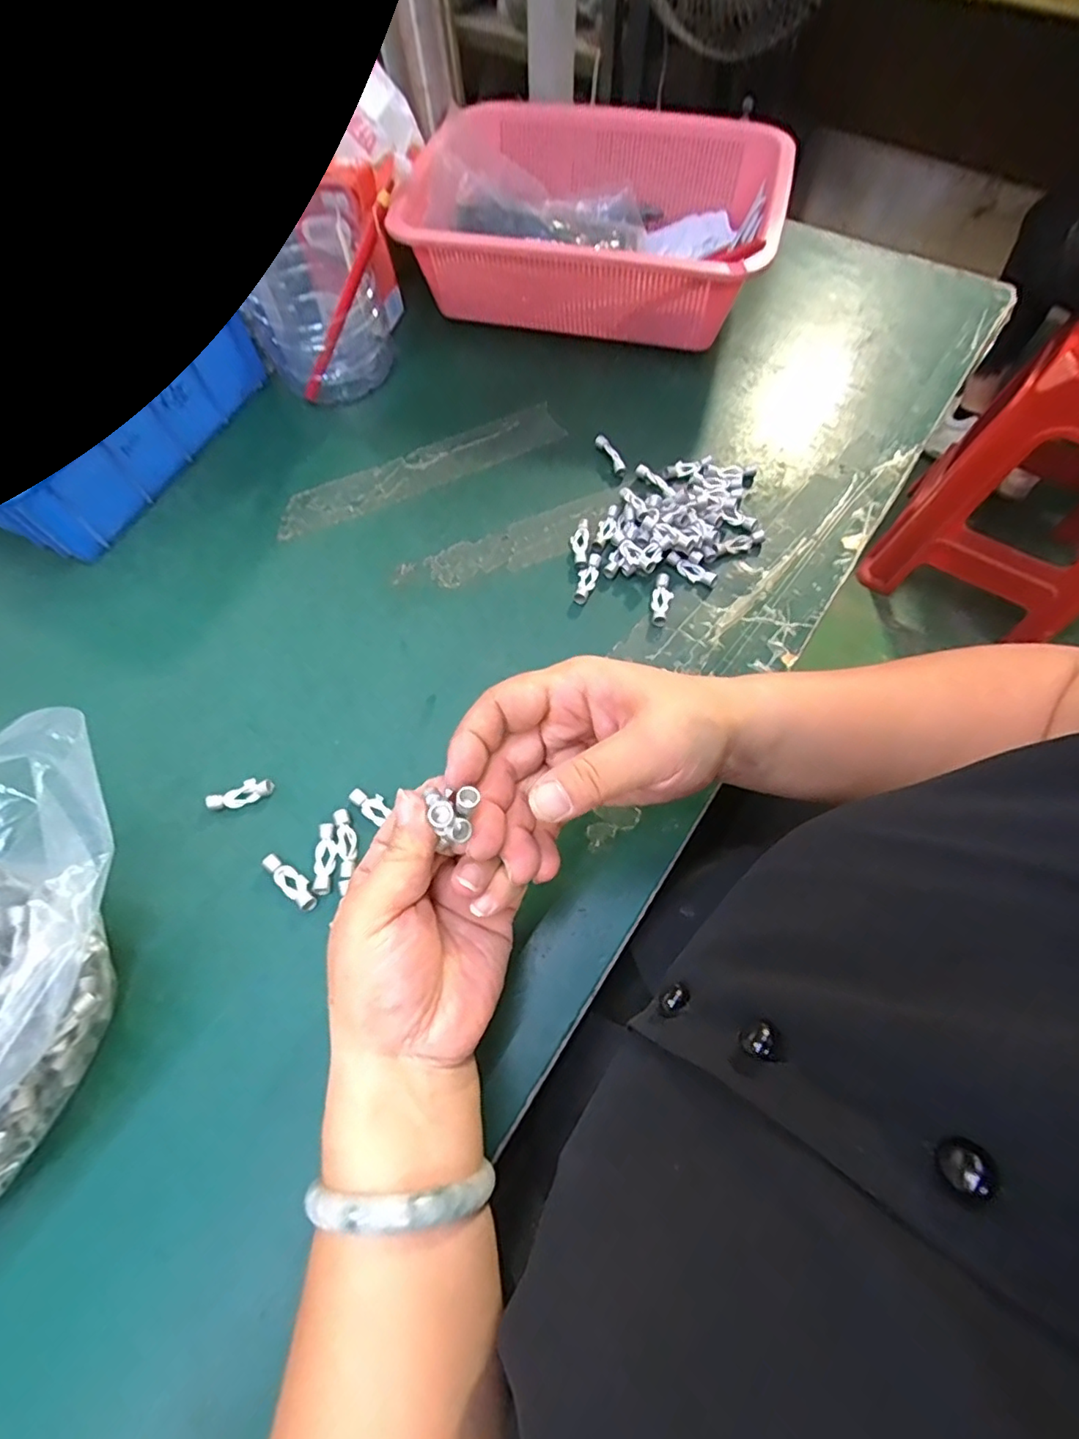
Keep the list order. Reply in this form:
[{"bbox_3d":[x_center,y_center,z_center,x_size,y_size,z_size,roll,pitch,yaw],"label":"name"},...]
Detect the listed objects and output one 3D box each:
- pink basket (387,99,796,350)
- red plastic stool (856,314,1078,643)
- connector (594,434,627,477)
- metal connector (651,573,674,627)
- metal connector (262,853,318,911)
[{"bbox_3d":[0.048,-0.412,0.486,0.289,0.091,0.210,18,67,8],"label":"pink basket"},{"bbox_3d":[0.991,-0.469,1.100,0.382,0.499,0.371,32,69,15],"label":"red plastic stool"},{"bbox_3d":[0.054,-0.199,0.431,0.008,0.010,0.041,-23,68,-10],"label":"connector"},{"bbox_3d":[0.081,-0.079,0.377,0.013,0.007,0.038,15,67,7],"label":"metal connector"},{"bbox_3d":[-0.135,0.088,0.310,0.038,0.005,0.012,38,71,16],"label":"metal connector"}]

